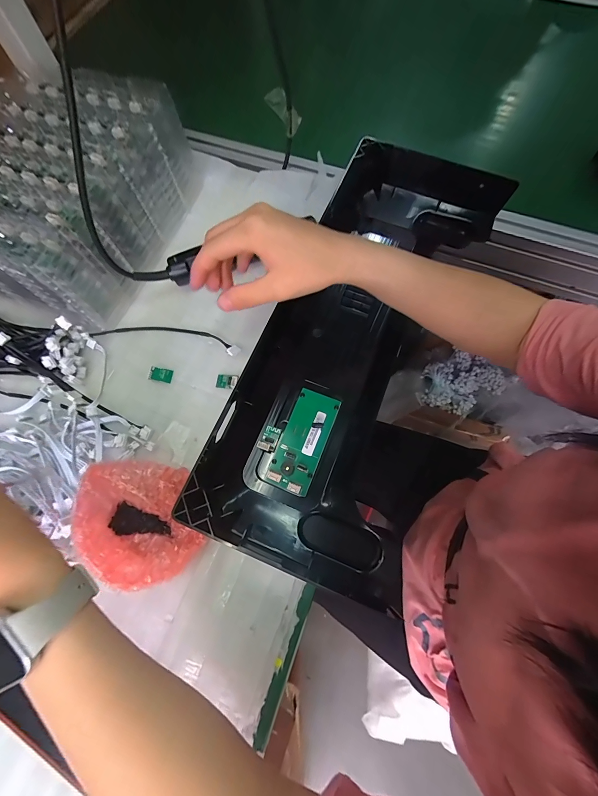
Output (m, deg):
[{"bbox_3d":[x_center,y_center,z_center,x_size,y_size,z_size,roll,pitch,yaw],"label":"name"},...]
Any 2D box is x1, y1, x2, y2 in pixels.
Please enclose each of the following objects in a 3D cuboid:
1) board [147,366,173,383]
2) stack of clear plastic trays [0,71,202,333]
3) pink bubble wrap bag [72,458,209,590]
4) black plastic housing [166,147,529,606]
[{"bbox_3d":[-0.164,-0.028,0.392,0.027,0.004,0.018,13,70,-11],"label":"board"},{"bbox_3d":[-0.288,-0.252,0.416,0.218,0.108,0.292,13,72,7],"label":"stack of clear plastic trays"},{"bbox_3d":[-0.147,0.112,0.306,0.094,0.048,0.111,-19,71,-5],"label":"pink bubble wrap bag"},{"bbox_3d":[0.069,-0.076,0.375,0.217,0.084,0.498,19,72,9],"label":"black plastic housing"}]

